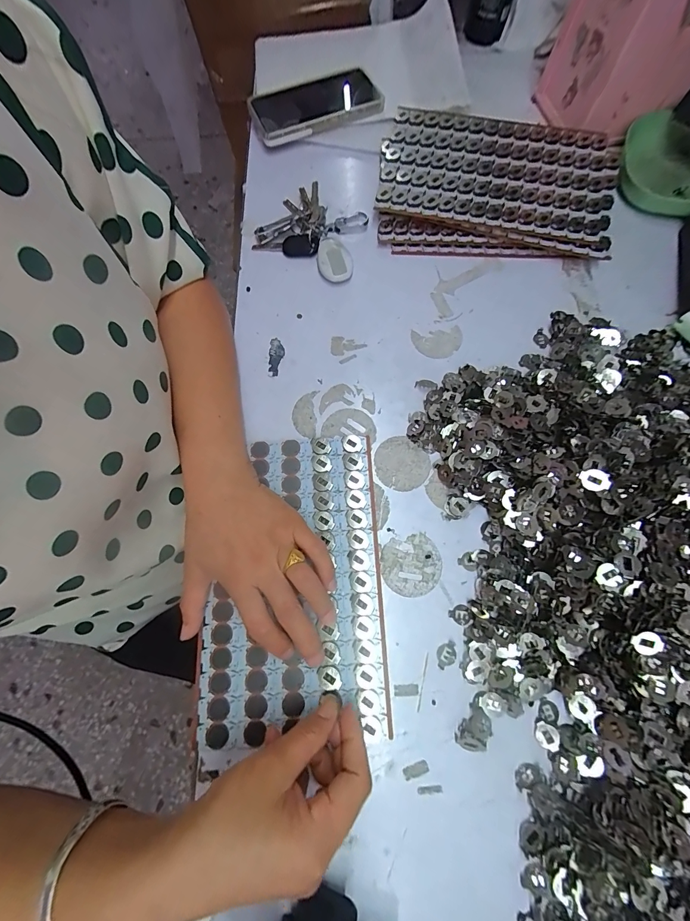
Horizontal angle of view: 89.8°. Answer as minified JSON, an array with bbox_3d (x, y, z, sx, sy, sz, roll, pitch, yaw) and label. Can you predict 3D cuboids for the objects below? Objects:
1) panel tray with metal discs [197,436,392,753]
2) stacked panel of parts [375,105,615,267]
[{"bbox_3d":[-0.045,0.101,0.307,0.152,0.007,0.249,-3,74,1],"label":"panel tray with metal discs"},{"bbox_3d":[0.178,-0.330,0.413,0.272,0.034,0.187,6,74,3],"label":"stacked panel of parts"}]

